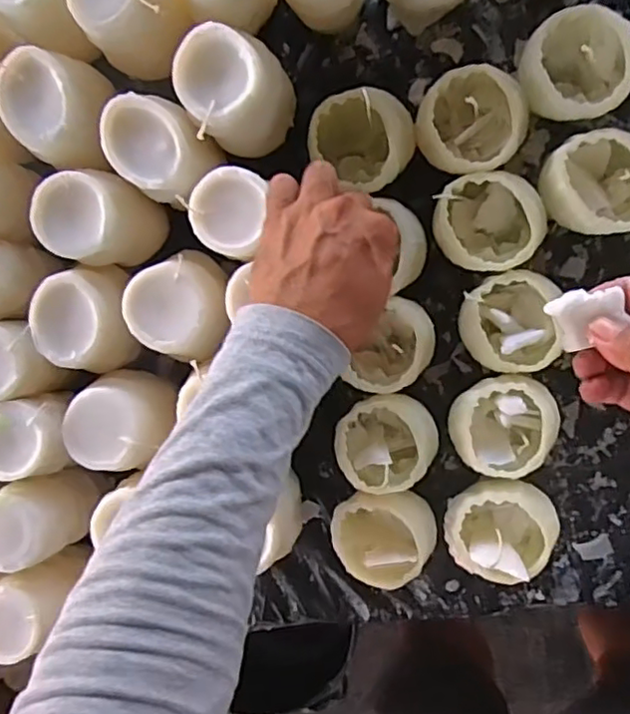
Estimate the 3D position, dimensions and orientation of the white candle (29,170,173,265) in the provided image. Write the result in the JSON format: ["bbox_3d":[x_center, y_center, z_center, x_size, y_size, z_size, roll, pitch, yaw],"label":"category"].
[{"bbox_3d":[-0.159,-0.101,0.472,0.074,0.075,0.064,1,94,9],"label":"white candle"}]

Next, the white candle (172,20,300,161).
[{"bbox_3d":[-0.053,-0.187,0.450,0.068,0.086,0.069,1,94,9],"label":"white candle"}]

